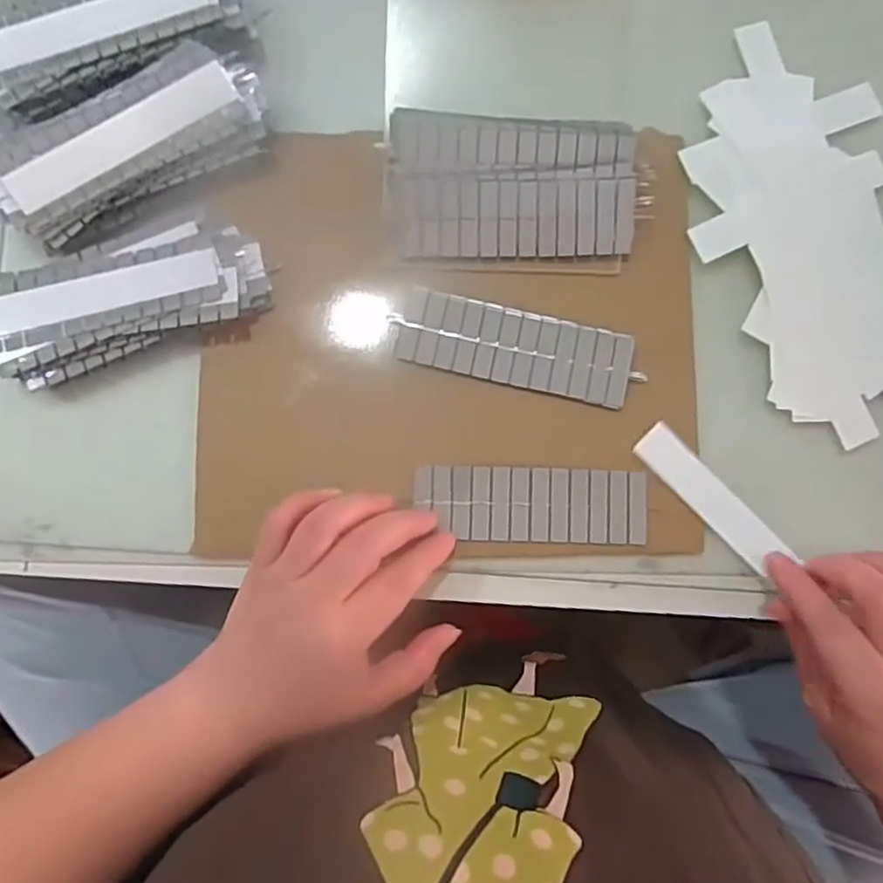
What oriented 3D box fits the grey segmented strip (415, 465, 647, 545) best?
[{"bbox_3d":[0.049,0.034,0.374,0.123,0.004,0.041,4,84,-1],"label":"grey segmented strip"}]

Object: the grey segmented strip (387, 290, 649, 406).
[{"bbox_3d":[0.040,-0.052,0.381,0.130,0.004,0.040,13,84,0],"label":"grey segmented strip"}]

